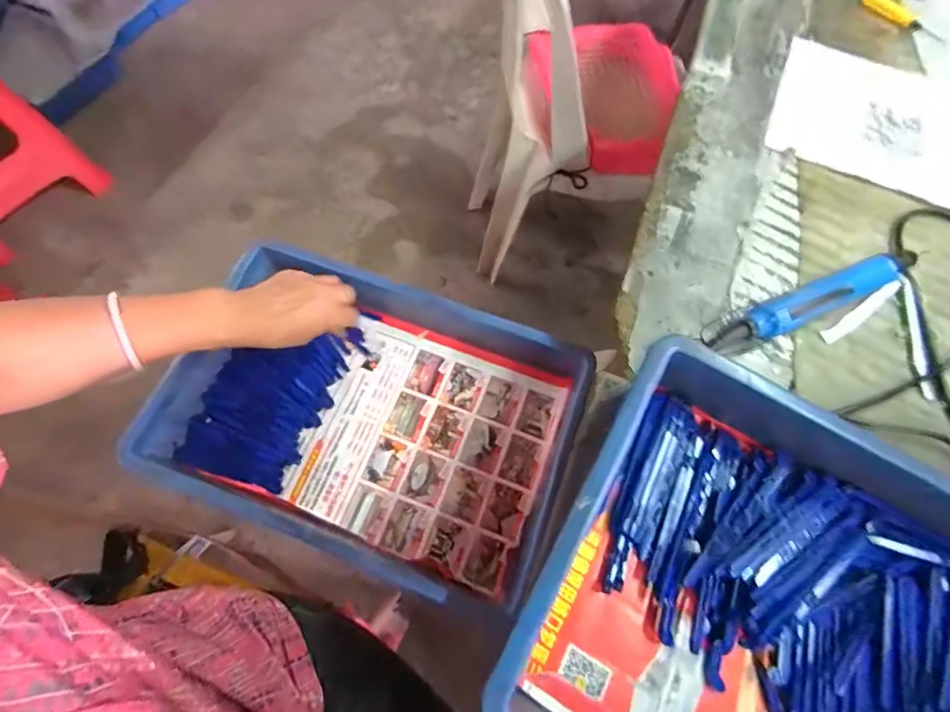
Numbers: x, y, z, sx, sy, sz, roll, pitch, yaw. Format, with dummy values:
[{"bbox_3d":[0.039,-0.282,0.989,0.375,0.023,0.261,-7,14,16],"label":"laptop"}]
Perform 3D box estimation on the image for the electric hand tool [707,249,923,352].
[{"bbox_3d":[0.321,-0.051,0.441,0.237,0.040,0.033,-22,70,-11],"label":"electric hand tool"}]

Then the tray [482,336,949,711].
[{"bbox_3d":[0.261,0.215,0.304,0.439,0.081,0.282,30,69,9],"label":"tray"}]

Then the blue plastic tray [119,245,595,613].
[{"bbox_3d":[-0.131,0.057,0.533,0.409,0.085,0.292,21,68,6],"label":"blue plastic tray"}]

